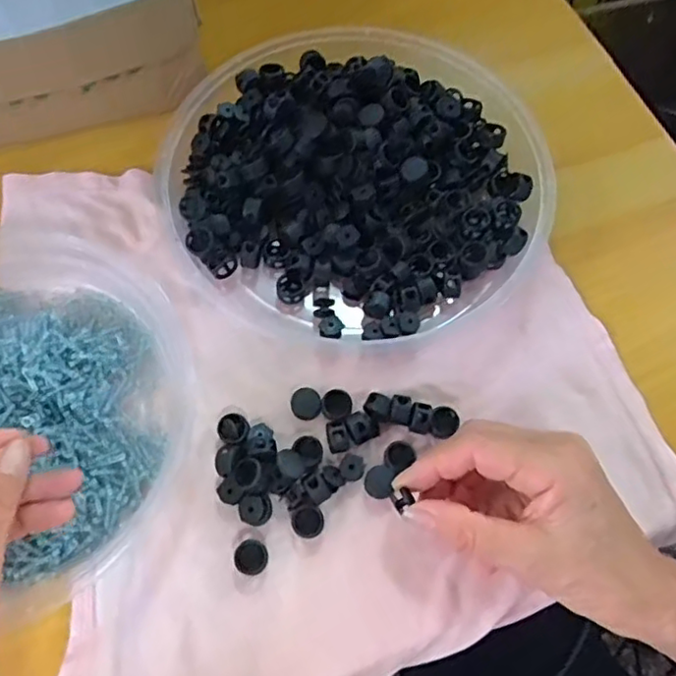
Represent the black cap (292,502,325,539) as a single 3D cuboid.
[{"bbox_3d":[-0.016,0.096,0.325,0.016,0.004,0.017,-26,86,-1],"label":"black cap"}]

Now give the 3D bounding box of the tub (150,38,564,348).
[{"bbox_3d":[0.008,-0.097,0.391,0.223,0.042,0.209,1,66,-2],"label":"tub"}]

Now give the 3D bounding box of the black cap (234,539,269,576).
[{"bbox_3d":[-0.044,0.112,0.318,0.016,0.011,0.017,1,66,-2],"label":"black cap"}]

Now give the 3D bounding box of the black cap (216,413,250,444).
[{"bbox_3d":[-0.057,0.051,0.342,0.017,0.011,0.017,1,66,-2],"label":"black cap"}]

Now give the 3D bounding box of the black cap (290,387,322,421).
[{"bbox_3d":[-0.018,0.037,0.350,0.017,0.009,0.018,1,66,-2],"label":"black cap"}]

